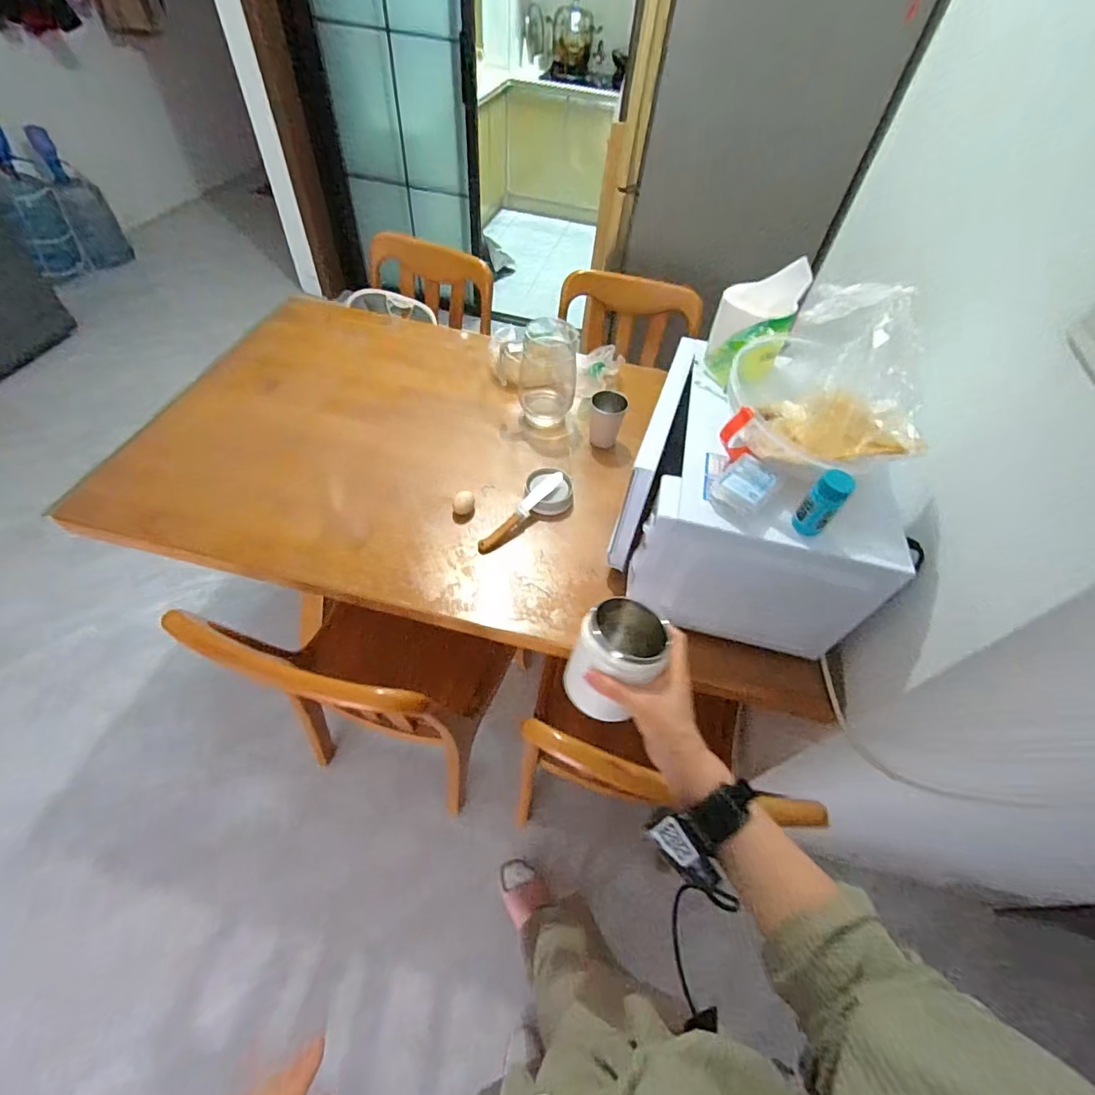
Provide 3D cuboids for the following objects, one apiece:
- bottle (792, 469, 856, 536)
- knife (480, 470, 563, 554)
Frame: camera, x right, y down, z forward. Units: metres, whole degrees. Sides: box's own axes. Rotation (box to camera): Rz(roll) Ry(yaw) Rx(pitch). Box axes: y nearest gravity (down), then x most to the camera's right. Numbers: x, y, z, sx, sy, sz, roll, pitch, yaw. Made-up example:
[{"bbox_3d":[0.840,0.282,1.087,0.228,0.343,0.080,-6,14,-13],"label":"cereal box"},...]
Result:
[{"bbox_3d":[0.338,-0.052,0.620,0.039,0.094,0.032,38,59,21],"label":"bottle"},{"bbox_3d":[-0.048,-0.068,0.940,0.035,0.018,0.216,36,70,20],"label":"knife"}]

